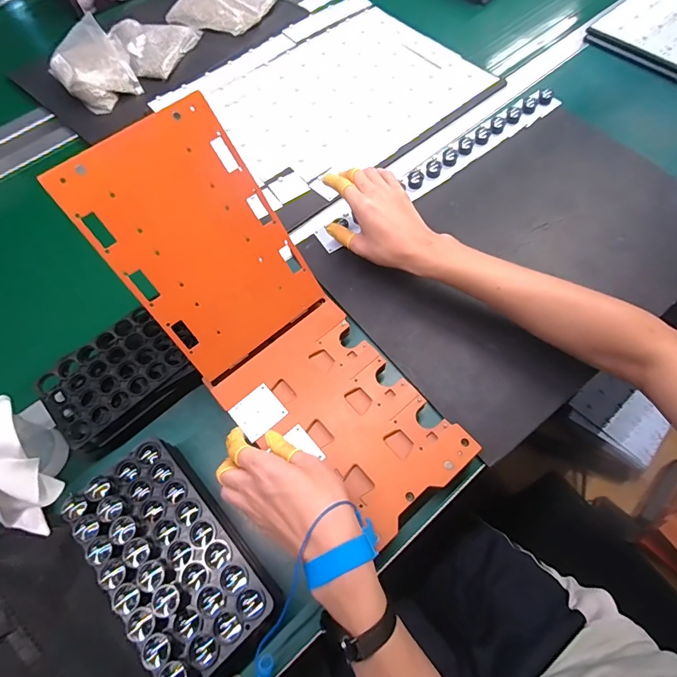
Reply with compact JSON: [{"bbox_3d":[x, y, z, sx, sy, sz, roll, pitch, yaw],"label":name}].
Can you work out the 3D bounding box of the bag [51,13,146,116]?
[{"bbox_3d":[-0.428,-0.470,0.711,0.115,0.049,0.167,-35,68,-13],"label":"bag"}]

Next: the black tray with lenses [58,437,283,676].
[{"bbox_3d":[-0.150,0.194,0.376,0.102,0.058,0.198,-39,69,-14],"label":"black tray with lenses"}]

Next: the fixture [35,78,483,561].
[{"bbox_3d":[-0.063,-0.011,0.419,0.156,0.102,0.422,-43,96,-16],"label":"fixture"}]

